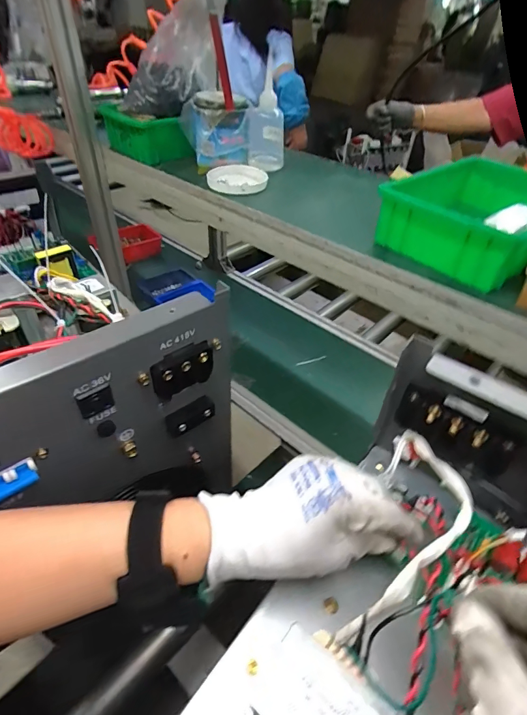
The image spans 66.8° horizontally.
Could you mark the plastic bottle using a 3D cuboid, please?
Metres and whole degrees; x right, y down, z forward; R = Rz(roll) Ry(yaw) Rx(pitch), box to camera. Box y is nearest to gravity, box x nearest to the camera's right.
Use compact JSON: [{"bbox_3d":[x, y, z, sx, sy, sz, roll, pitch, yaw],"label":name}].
[{"bbox_3d":[0.006,-0.403,0.677,0.059,0.168,0.053,4,42,2],"label":"plastic bottle"}]

